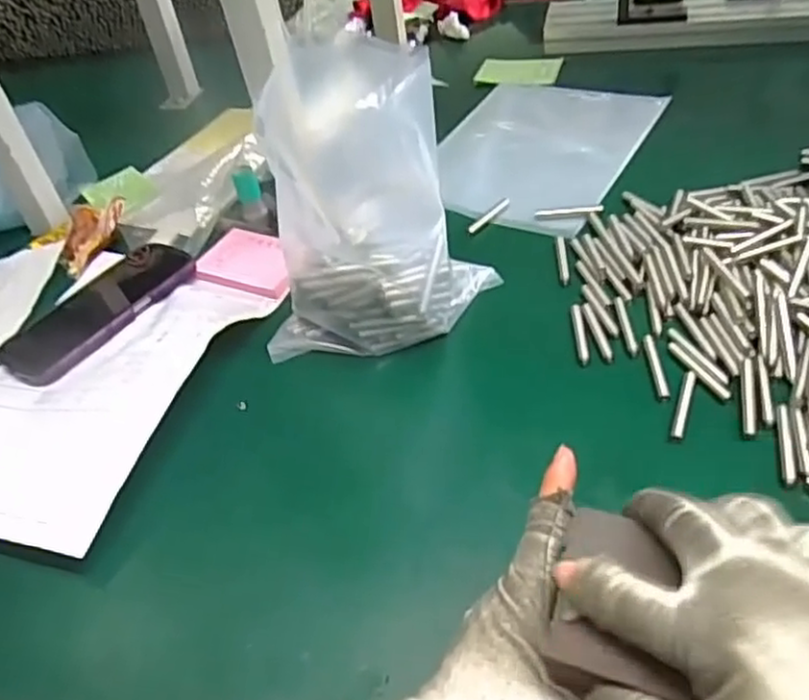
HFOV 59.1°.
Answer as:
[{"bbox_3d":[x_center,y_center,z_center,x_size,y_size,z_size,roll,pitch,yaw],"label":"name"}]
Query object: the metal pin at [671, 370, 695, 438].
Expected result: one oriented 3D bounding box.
[{"bbox_3d":[0.176,0.033,0.450,0.008,0.004,0.055,15,48,21],"label":"metal pin"}]

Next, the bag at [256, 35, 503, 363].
[{"bbox_3d":[-0.023,-0.099,0.498,0.161,0.182,0.091,2,44,9],"label":"bag"}]

